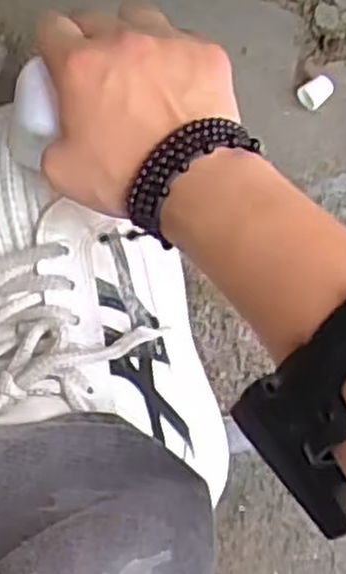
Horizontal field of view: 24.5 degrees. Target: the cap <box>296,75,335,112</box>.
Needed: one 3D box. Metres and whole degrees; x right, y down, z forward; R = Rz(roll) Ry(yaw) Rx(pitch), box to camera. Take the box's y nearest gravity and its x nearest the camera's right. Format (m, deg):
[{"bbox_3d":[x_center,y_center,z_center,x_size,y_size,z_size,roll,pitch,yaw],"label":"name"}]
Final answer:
[{"bbox_3d":[0.094,-0.127,0.518,0.022,0.014,0.017,-36,96,-6],"label":"cap"}]

